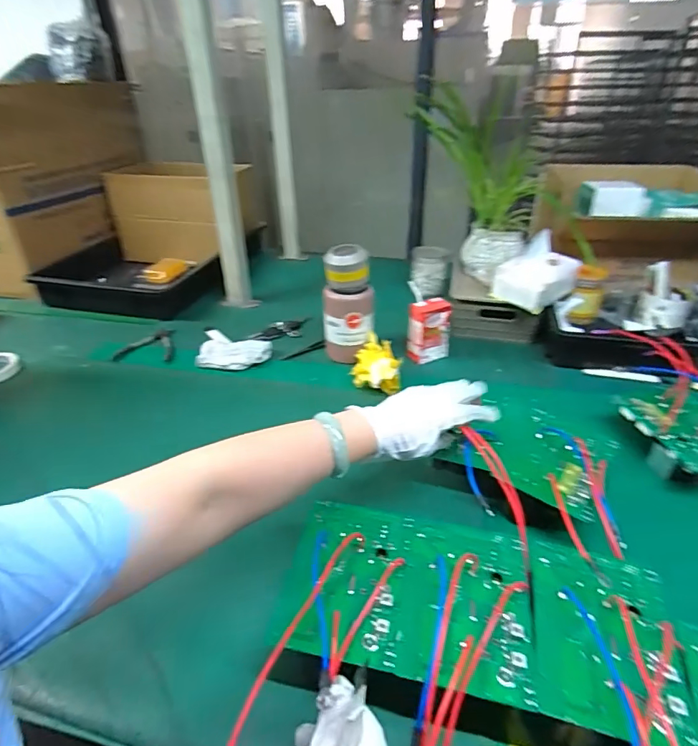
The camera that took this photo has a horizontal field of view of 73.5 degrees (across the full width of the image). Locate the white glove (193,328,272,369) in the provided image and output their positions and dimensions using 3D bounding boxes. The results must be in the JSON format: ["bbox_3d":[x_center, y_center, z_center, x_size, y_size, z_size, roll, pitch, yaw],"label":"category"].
[{"bbox_3d":[-0.211,-0.035,0.861,0.127,0.035,0.076,2,33,5],"label":"white glove"}]

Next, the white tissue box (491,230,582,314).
[{"bbox_3d":[0.346,-0.190,0.869,0.155,0.104,0.101,-26,41,-34],"label":"white tissue box"}]

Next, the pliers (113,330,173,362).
[{"bbox_3d":[-0.399,-0.051,0.911,0.108,0.012,0.162,-11,34,-16],"label":"pliers"}]

